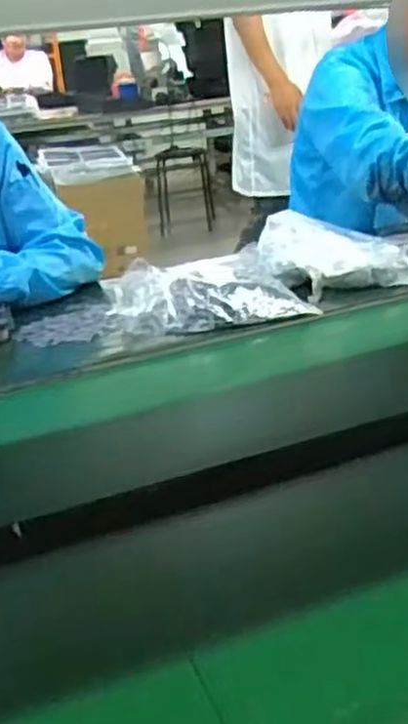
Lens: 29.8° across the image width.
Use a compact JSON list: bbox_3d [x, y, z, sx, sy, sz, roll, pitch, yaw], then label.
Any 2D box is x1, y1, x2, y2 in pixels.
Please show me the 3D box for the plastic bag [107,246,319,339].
[{"bbox_3d":[0.000,-0.112,1.148,0.281,0.067,0.200,-9,24,-9],"label":"plastic bag"}]

